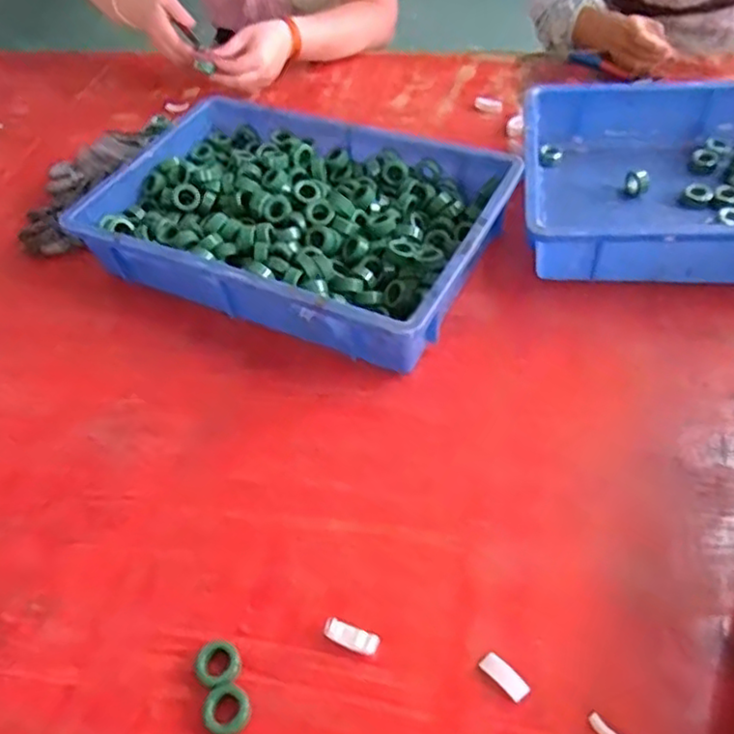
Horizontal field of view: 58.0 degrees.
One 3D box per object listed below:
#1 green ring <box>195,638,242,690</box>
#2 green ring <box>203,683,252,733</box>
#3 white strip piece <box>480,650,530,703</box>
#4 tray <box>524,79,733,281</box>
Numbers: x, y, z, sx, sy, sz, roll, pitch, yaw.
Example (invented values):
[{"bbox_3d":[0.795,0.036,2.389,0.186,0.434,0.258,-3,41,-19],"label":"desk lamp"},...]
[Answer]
[{"bbox_3d":[-0.106,0.210,0.470,0.030,0.011,0.033,-3,50,4],"label":"green ring"},{"bbox_3d":[-0.094,0.232,0.448,0.031,0.009,0.032,-3,50,4],"label":"green ring"},{"bbox_3d":[0.095,0.212,0.453,0.015,0.004,0.034,-37,56,-23],"label":"white strip piece"},{"bbox_3d":[0.396,-0.208,0.735,0.433,0.074,0.294,3,50,9],"label":"tray"}]

